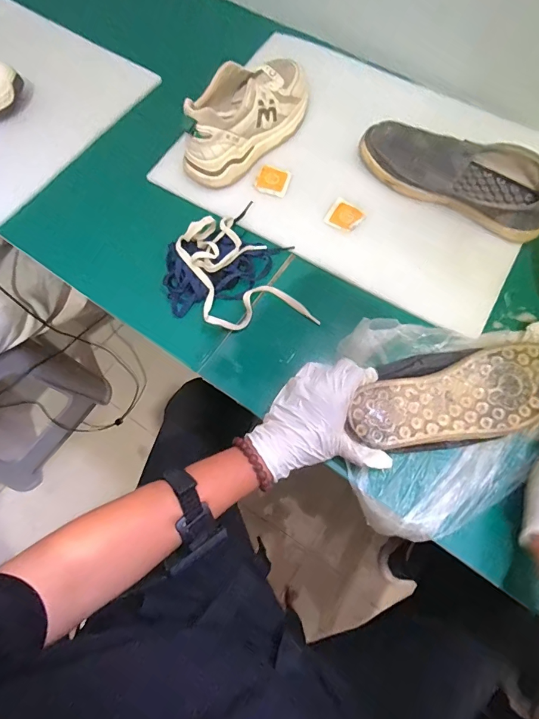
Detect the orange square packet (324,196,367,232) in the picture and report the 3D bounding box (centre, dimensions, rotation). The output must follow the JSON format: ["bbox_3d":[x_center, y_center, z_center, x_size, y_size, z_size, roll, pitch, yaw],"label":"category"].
[{"bbox_3d":[0.106,-0.201,0.570,0.047,0.008,0.045,35,75,12],"label":"orange square packet"}]

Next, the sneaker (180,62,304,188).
[{"bbox_3d":[-0.031,-0.352,0.573,0.085,0.094,0.231,42,77,14],"label":"sneaker"}]

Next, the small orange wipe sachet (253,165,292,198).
[{"bbox_3d":[0.005,-0.261,0.586,0.048,0.004,0.047,18,72,7],"label":"small orange wipe sachet"}]

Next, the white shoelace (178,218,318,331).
[{"bbox_3d":[-0.039,-0.102,0.517,0.118,0.050,0.181,-32,73,-10],"label":"white shoelace"}]

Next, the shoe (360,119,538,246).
[{"bbox_3d":[0.254,-0.253,0.550,0.269,0.081,0.083,29,74,11],"label":"shoe"}]

